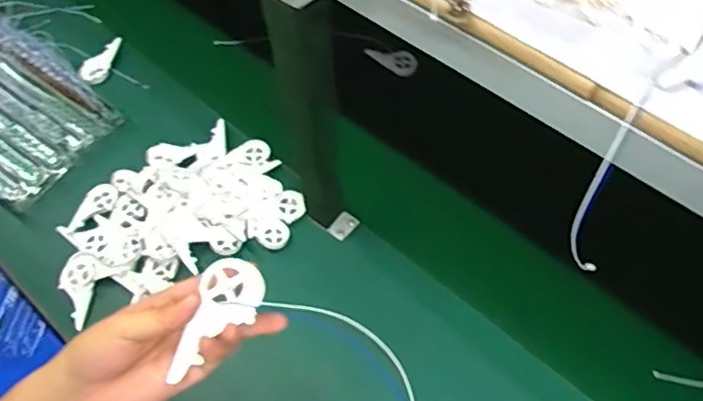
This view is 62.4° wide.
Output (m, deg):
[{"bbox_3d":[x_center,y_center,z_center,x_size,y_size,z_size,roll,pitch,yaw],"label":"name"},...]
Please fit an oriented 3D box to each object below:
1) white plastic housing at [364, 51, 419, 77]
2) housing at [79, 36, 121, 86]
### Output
[{"bbox_3d":[0.069,-0.242,1.007,0.091,0.009,0.042,18,106,7],"label":"white plastic housing"},{"bbox_3d":[-0.442,-0.248,1.033,0.047,0.017,0.096,30,79,18],"label":"housing"}]

